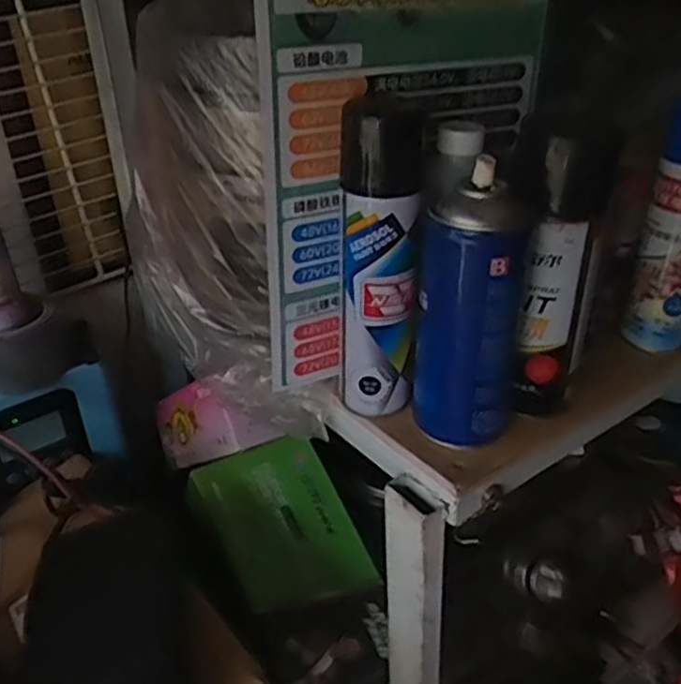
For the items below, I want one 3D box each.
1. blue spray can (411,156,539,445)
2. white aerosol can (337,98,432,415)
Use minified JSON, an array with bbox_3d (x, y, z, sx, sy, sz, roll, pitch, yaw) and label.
[{"bbox_3d":[0.085,-0.020,0.462,0.056,0.166,0.056,-1,30,1],"label":"blue spray can"},{"bbox_3d":[0.028,-0.053,0.480,0.053,0.200,0.058,3,31,8],"label":"white aerosol can"}]

